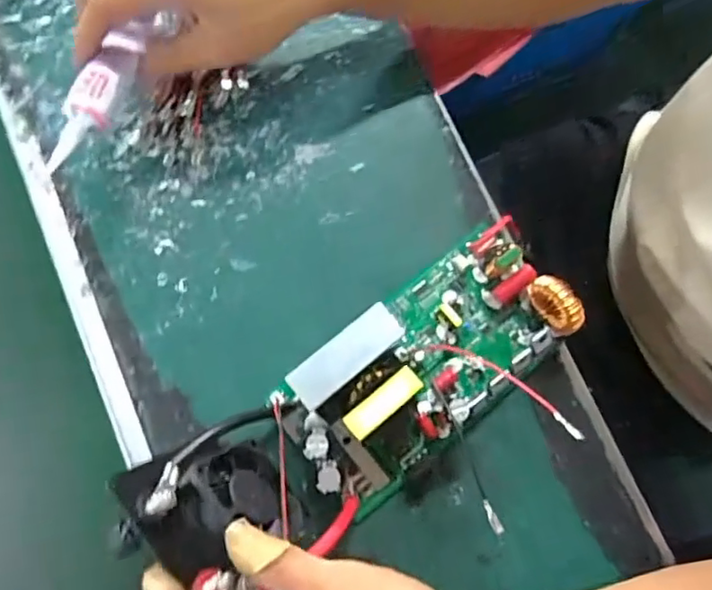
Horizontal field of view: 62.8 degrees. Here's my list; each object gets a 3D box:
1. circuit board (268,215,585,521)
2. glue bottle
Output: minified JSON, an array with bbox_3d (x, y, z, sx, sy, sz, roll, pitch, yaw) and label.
[{"bbox_3d":[0.048,0.037,0.354,0.193,0.057,0.093,-39,83,-7],"label":"circuit board"},{"bbox_3d":[-0.142,-0.120,0.336,0.034,0.020,0.107,26,75,4],"label":"glue bottle"}]

